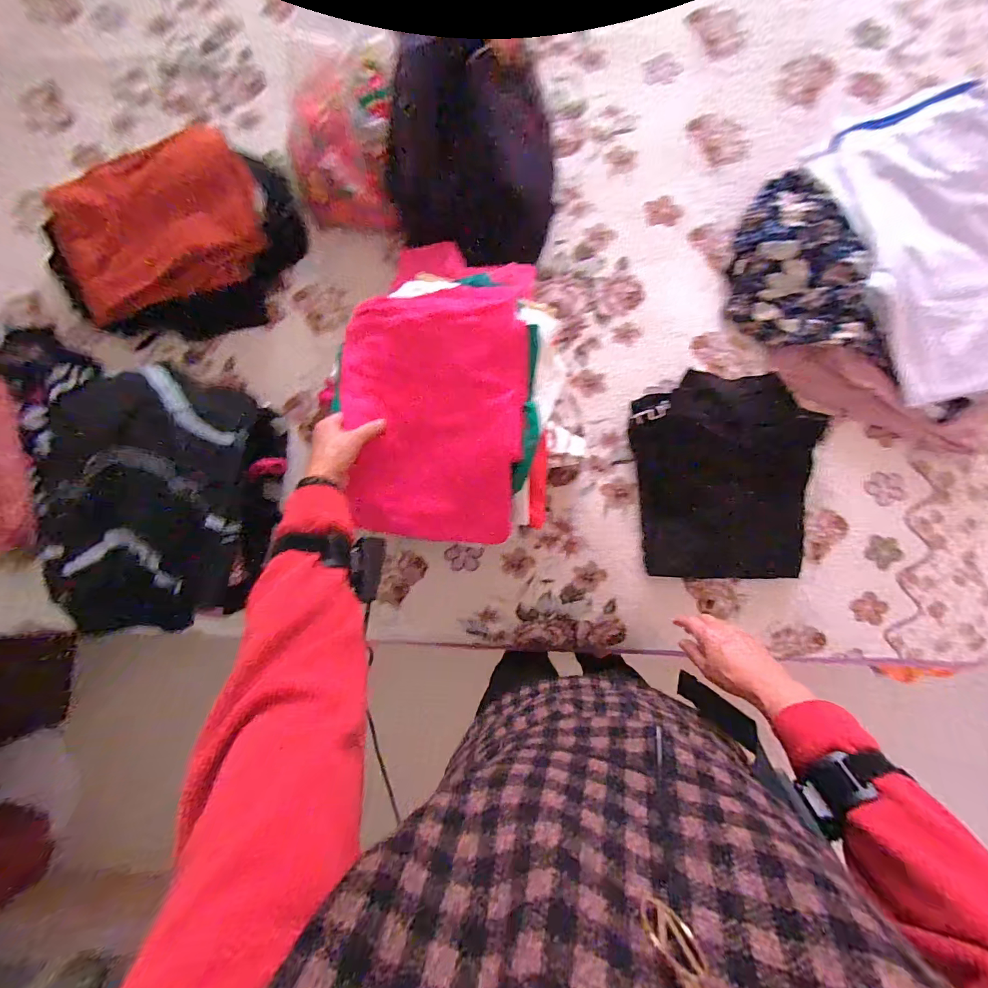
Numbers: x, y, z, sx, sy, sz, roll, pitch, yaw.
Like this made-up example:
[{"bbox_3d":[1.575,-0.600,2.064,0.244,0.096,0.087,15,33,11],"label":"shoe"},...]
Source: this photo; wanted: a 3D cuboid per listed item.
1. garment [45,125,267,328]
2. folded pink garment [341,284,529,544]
[{"bbox_3d":[-0.518,-0.413,0.649,0.314,0.086,0.211,-27,87,0],"label":"garment"},{"bbox_3d":[-0.073,-0.099,0.517,0.221,0.021,0.307,0,88,2],"label":"folded pink garment"}]

